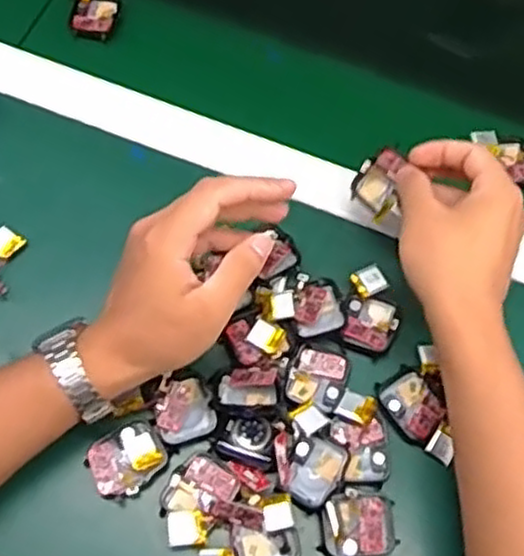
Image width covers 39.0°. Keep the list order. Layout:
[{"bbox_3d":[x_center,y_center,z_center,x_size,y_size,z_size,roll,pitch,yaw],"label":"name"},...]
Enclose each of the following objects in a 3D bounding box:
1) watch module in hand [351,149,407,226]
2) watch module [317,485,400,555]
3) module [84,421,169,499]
[{"bbox_3d":[0.080,-0.064,0.498,0.008,0.042,0.035,2,41,-50],"label":"watch module in hand"},{"bbox_3d":[0.060,0.151,0.454,0.046,0.016,0.039,6,65,-1],"label":"watch module"},{"bbox_3d":[-0.083,0.114,0.461,0.048,0.015,0.039,-28,70,-15],"label":"module"}]

